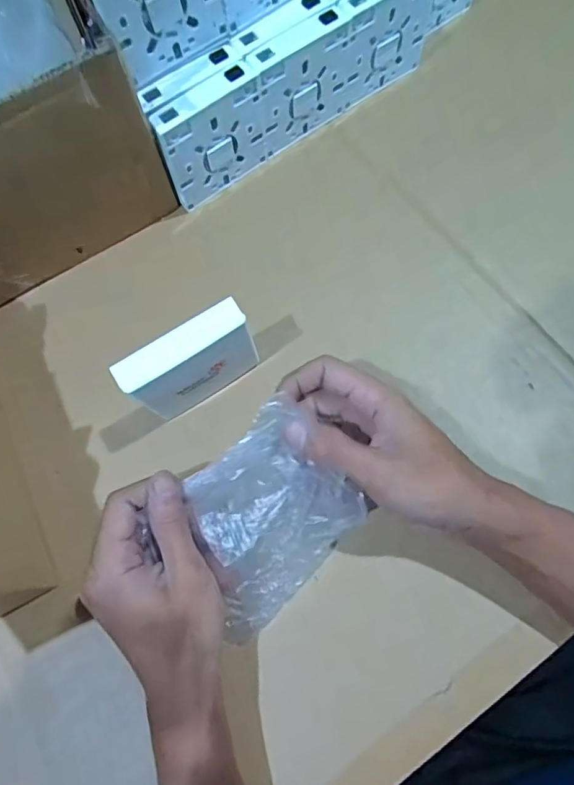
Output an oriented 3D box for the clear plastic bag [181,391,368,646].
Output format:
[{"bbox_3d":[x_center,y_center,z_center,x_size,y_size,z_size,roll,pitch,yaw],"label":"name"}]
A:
[{"bbox_3d":[-0.015,0.080,0.304,0.094,0.018,0.127,42,94,-5],"label":"clear plastic bag"}]

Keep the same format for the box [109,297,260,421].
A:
[{"bbox_3d":[-0.062,-0.016,0.338,0.084,0.096,0.021,-30,74,-7],"label":"box"}]

